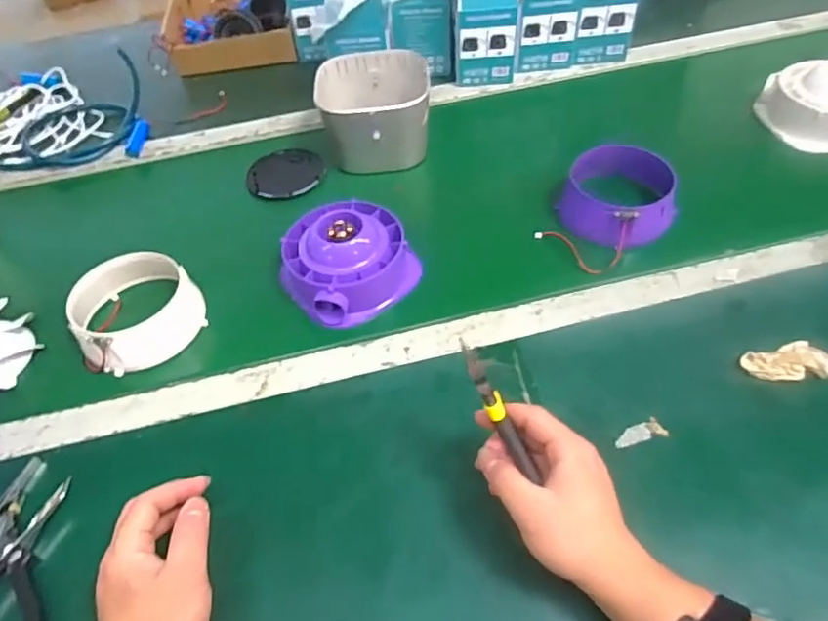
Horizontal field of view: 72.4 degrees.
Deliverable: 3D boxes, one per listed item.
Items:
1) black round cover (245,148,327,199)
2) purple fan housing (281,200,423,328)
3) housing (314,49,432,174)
[{"bbox_3d":[-0.174,-0.189,0.777,0.105,0.013,0.105,-3,51,4],"label":"black round cover"},{"bbox_3d":[-0.074,-0.062,0.605,0.130,0.064,0.130,-28,54,-16],"label":"purple fan housing"},{"bbox_3d":[-0.049,-0.266,0.756,0.140,0.091,0.151,-10,51,-2],"label":"housing"}]

